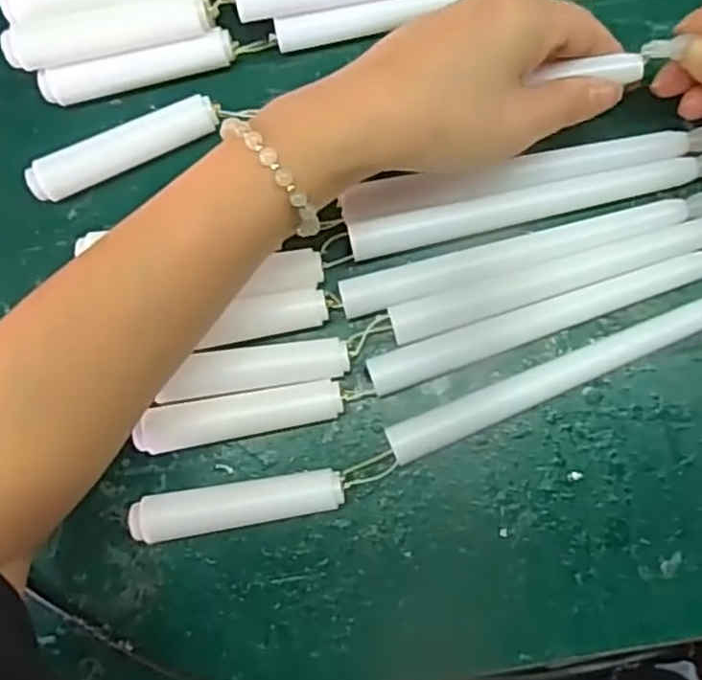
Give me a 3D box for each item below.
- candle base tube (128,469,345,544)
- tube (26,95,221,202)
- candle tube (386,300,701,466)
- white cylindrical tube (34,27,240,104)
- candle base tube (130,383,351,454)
[{"bbox_3d":[-0.047,0.070,0.308,0.089,0.018,0.019,-9,85,4],"label":"candle base tube"},{"bbox_3d":[-0.103,-0.088,0.327,0.089,0.015,0.017,-24,84,2],"label":"tube"},{"bbox_3d":[0.095,0.011,0.302,0.167,0.016,0.016,-24,84,2],"label":"candle tube"},{"bbox_3d":[-0.097,-0.124,0.329,0.088,0.015,0.012,-12,84,4],"label":"white cylindrical tube"},{"bbox_3d":[-0.047,0.033,0.312,0.087,0.016,0.020,-11,85,4],"label":"candle base tube"}]

